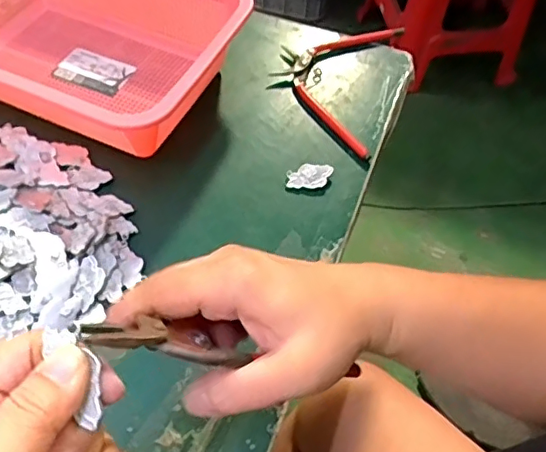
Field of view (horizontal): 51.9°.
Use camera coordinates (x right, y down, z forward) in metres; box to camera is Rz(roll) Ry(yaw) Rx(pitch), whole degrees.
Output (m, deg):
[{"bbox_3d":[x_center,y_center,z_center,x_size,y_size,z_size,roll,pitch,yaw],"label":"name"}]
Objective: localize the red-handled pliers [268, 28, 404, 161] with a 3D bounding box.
[{"bbox_3d":[0.056,-0.142,0.532,0.107,0.013,0.176,14,56,7],"label":"red-handled pliers"}]

